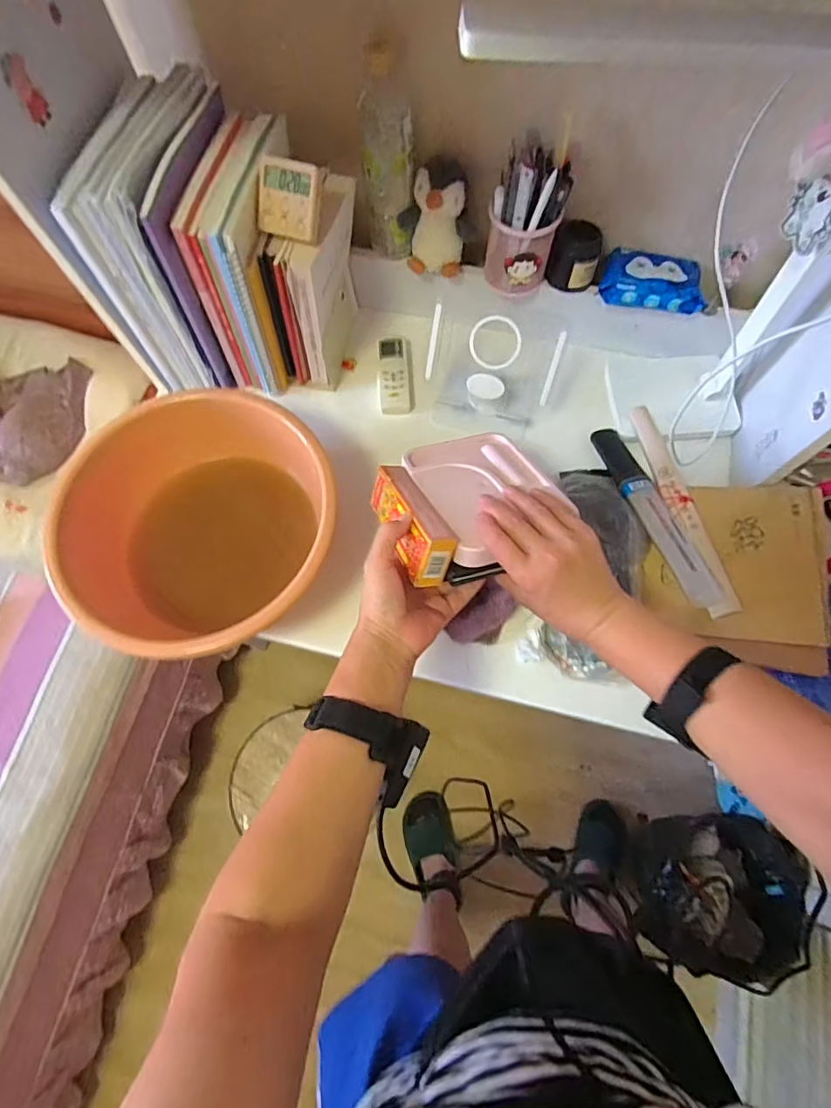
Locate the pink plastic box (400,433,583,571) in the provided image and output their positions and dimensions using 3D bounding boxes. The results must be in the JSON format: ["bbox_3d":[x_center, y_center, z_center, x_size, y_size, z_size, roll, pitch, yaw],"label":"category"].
[{"bbox_3d":[0.071,-0.069,0.515,0.126,0.017,0.183,-14,46,-13],"label":"pink plastic box"}]

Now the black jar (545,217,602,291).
[{"bbox_3d":[0.207,-0.386,0.664,0.061,0.062,0.065,-1,70,2],"label":"black jar"}]

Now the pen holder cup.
[{"bbox_3d":[0.137,-0.413,0.624,0.083,0.171,0.091,-1,70,2],"label":"pen holder cup"}]

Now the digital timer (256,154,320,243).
[{"bbox_3d":[-0.134,-0.374,0.541,0.063,0.069,0.014,16,31,7],"label":"digital timer"}]

